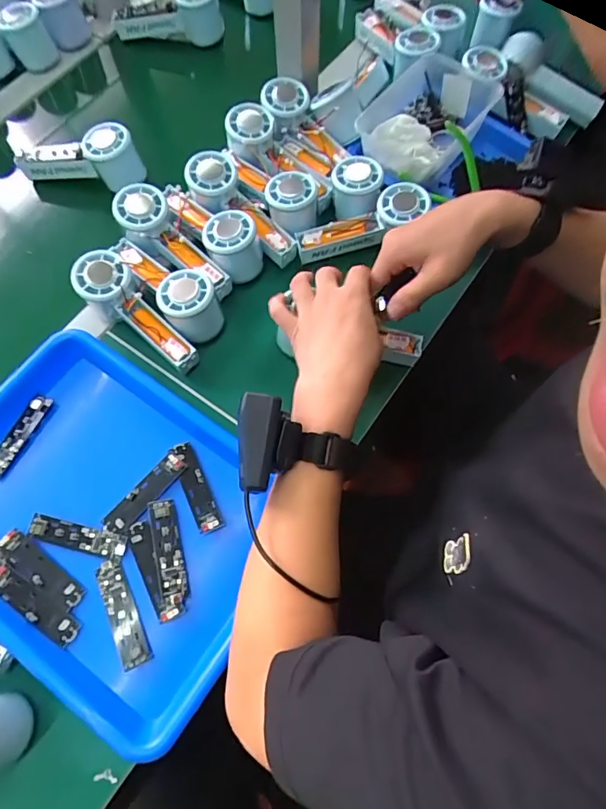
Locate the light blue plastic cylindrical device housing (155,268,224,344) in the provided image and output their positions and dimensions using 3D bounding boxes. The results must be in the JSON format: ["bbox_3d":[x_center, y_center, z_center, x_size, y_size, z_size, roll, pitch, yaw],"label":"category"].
[{"bbox_3d":[-0.119,-0.103,0.516,0.056,0.069,0.057,0,69,0],"label":"light blue plastic cylindrical device housing"}]

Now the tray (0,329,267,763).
[{"bbox_3d":[-0.190,0.100,0.459,0.332,0.035,0.264,32,72,12],"label":"tray"}]

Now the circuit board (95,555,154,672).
[{"bbox_3d":[-0.160,0.184,0.431,0.025,0.004,0.093,-24,71,-9],"label":"circuit board"}]

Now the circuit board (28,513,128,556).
[{"bbox_3d":[-0.208,0.122,0.450,0.088,0.011,0.022,12,69,5],"label":"circuit board"}]

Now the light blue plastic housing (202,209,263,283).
[{"bbox_3d":[-0.077,-0.172,0.544,0.056,0.071,0.056,0,69,0],"label":"light blue plastic housing"}]

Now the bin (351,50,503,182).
[{"bbox_3d":[0.146,-0.338,0.589,0.121,0.054,0.167,42,74,15],"label":"bin"}]

